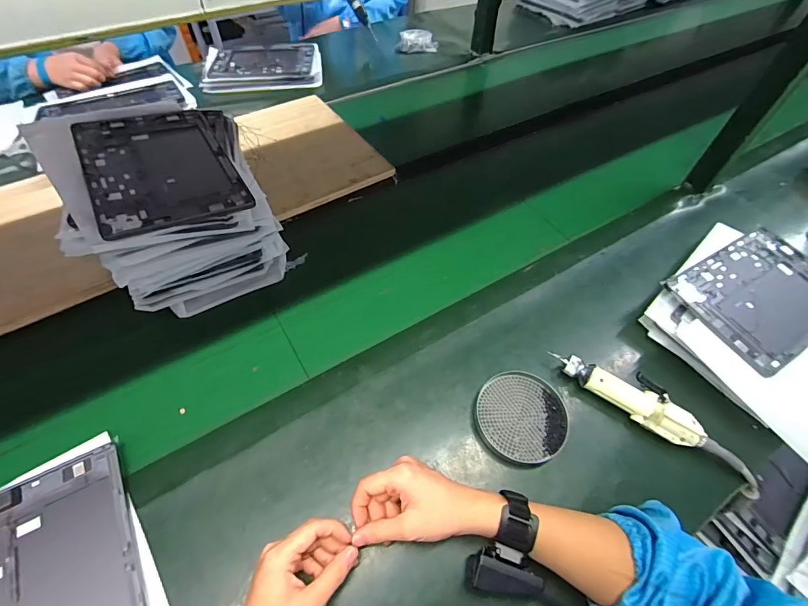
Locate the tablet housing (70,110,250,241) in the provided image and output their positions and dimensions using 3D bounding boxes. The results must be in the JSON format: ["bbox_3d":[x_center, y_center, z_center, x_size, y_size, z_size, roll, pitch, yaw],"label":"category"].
[{"bbox_3d":[-0.328,-0.186,0.523,0.165,0.008,0.254,-23,59,-26],"label":"tablet housing"}]

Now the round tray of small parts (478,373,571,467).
[{"bbox_3d":[0.152,0.144,0.502,0.112,0.013,0.111,2,57,-3],"label":"round tray of small parts"}]

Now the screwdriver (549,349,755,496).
[{"bbox_3d":[0.329,0.141,0.503,0.271,0.034,0.052,34,61,17],"label":"screwdriver"}]

